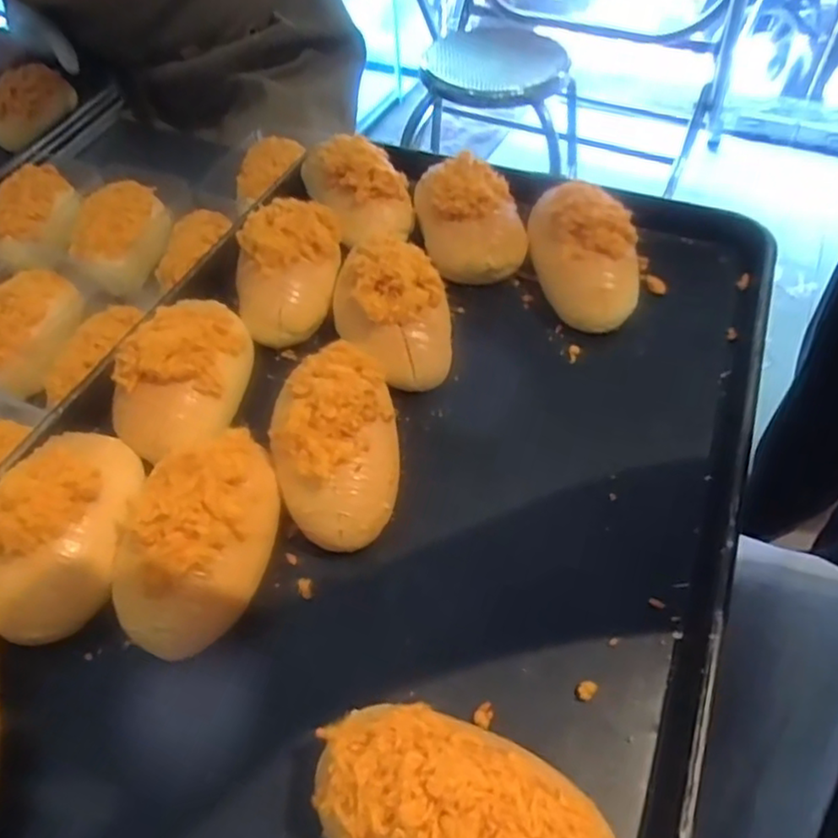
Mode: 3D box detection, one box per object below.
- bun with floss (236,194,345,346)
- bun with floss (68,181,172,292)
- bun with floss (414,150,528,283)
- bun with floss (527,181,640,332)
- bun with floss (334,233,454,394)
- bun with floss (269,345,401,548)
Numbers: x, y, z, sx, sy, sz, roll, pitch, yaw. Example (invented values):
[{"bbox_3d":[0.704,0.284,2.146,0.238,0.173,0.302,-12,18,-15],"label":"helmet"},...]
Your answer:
[{"bbox_3d":[-0.097,-0.115,0.490,0.071,0.050,0.114,3,52,6],"label":"bun with floss"},{"bbox_3d":[-0.275,-0.176,0.622,0.080,0.044,0.134,6,52,8],"label":"bun with floss"},{"bbox_3d":[0.040,-0.172,0.530,0.081,0.061,0.120,-9,51,-4],"label":"bun with floss"},{"bbox_3d":[0.123,-0.121,0.492,0.069,0.058,0.103,-5,51,0],"label":"bun with floss"},{"bbox_3d":[-0.017,-0.074,0.453,0.078,0.055,0.092,-10,51,-4],"label":"bun with floss"},{"bbox_3d":[-0.050,0.007,0.390,0.072,0.049,0.126,-5,51,0],"label":"bun with floss"}]

